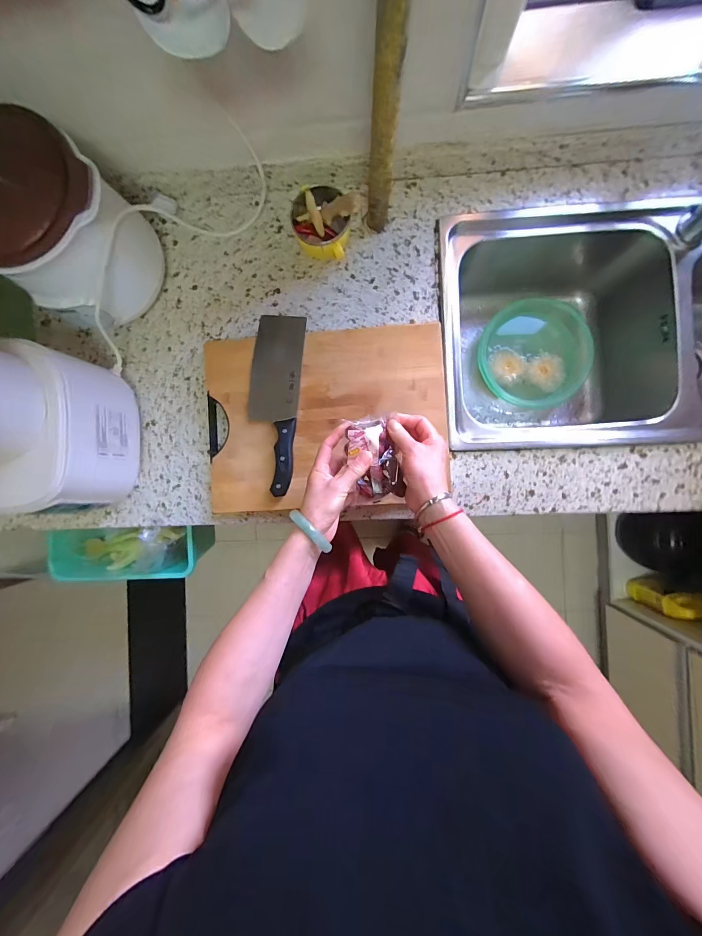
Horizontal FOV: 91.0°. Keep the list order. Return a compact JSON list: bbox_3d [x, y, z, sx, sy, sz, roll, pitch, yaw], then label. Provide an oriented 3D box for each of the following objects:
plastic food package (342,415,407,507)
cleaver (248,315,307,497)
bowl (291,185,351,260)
[{"bbox_3d":[0.025,-0.011,0.457,0.072,0.031,0.112,-9,90,4],"label":"plastic food package"},{"bbox_3d":[-0.129,-0.106,0.574,0.085,0.023,0.289,5,87,8],"label":"cleaver"},{"bbox_3d":[-0.050,-0.402,0.577,0.095,0.058,0.098,0,91,4],"label":"bowl"}]

